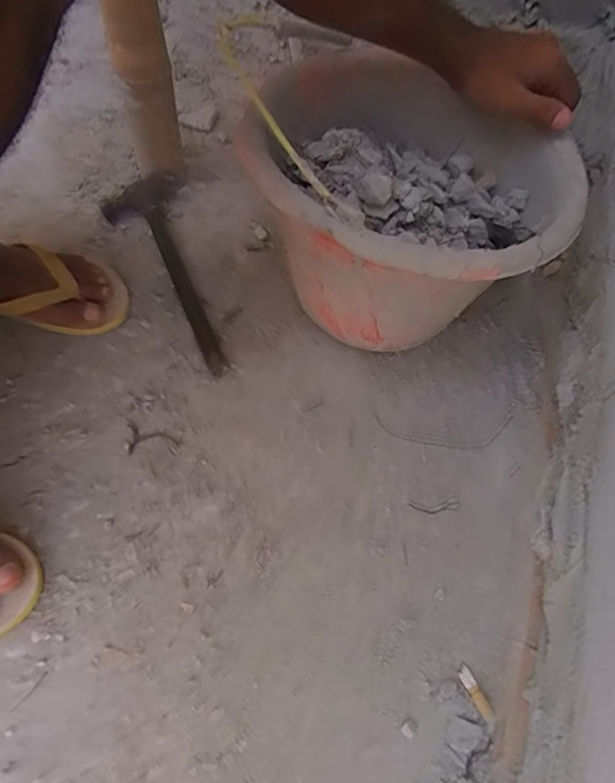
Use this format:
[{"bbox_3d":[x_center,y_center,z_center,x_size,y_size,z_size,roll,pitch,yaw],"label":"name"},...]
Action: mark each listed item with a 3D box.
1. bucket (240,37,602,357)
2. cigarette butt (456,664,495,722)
[{"bbox_3d":[0.098,-0.152,0.491,0.231,0.197,0.227,1,65,-1],"label":"bucket"},{"bbox_3d":[0.138,0.247,0.416,0.011,0.008,0.040,-25,68,-12],"label":"cigarette butt"}]

